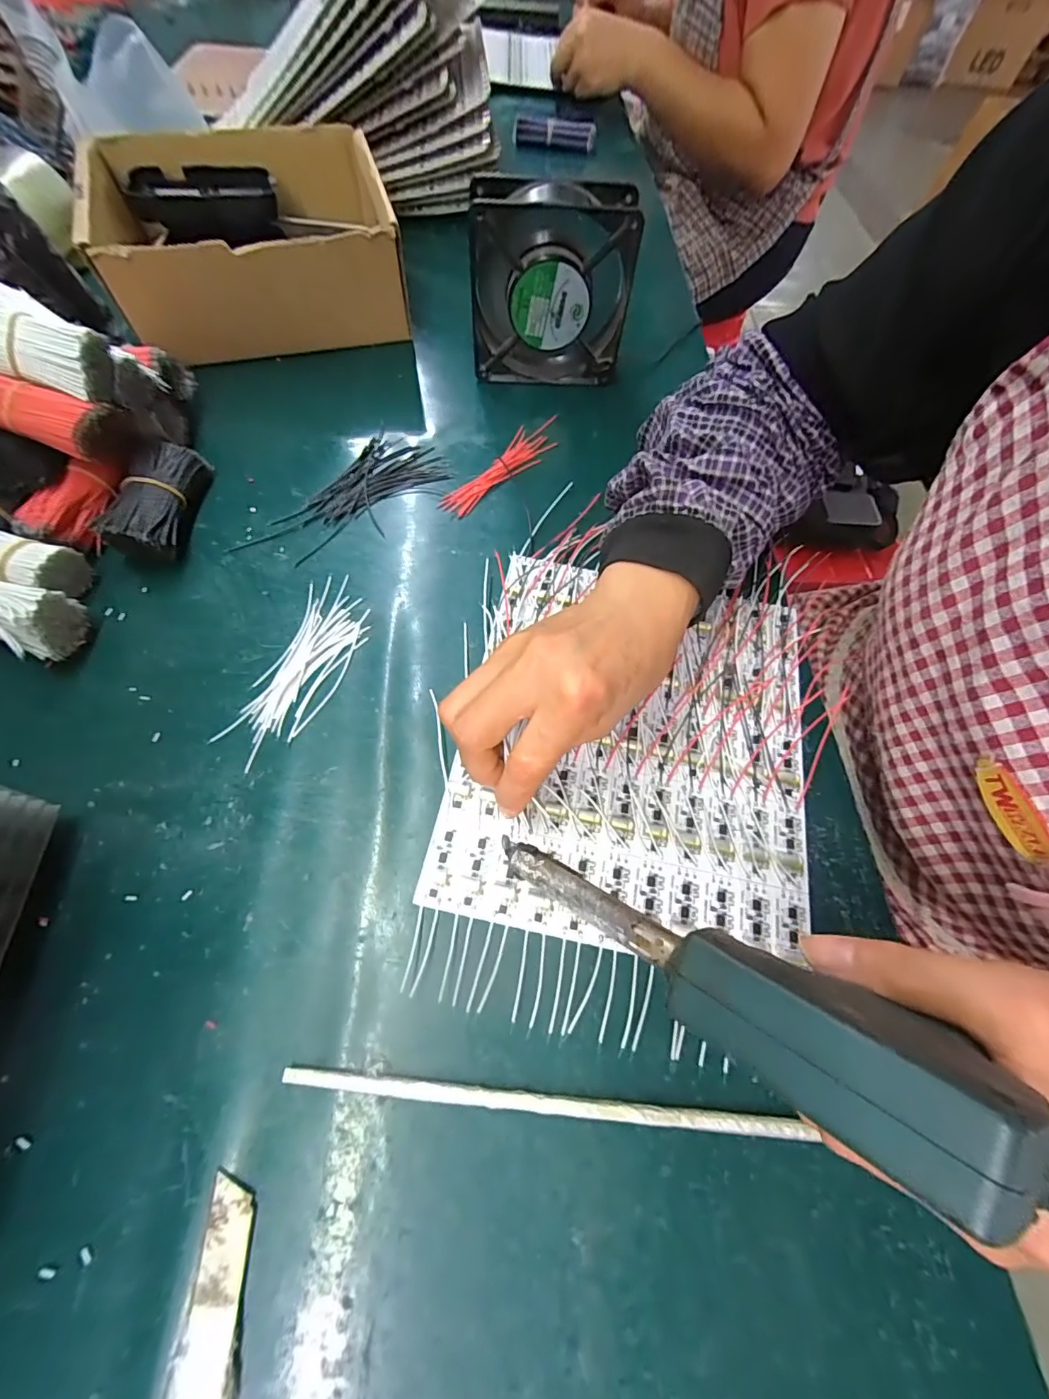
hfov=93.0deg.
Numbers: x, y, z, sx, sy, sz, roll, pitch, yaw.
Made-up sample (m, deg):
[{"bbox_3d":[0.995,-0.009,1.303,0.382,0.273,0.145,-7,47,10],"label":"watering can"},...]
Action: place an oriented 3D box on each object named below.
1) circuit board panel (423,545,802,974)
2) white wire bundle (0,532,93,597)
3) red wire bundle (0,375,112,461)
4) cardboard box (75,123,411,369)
[{"bbox_3d":[0.065,0.015,0.292,0.192,0.013,0.212,11,63,2],"label":"circuit board panel"},{"bbox_3d":[-0.299,-0.079,0.305,0.050,0.032,0.032,8,63,1],"label":"white wire bundle"},{"bbox_3d":[-0.302,-0.175,0.297,0.089,0.032,0.028,12,60,1],"label":"red wire bundle"},{"bbox_3d":[-0.232,-0.386,0.432,0.225,0.095,0.214,-16,65,-12],"label":"cardboard box"}]

